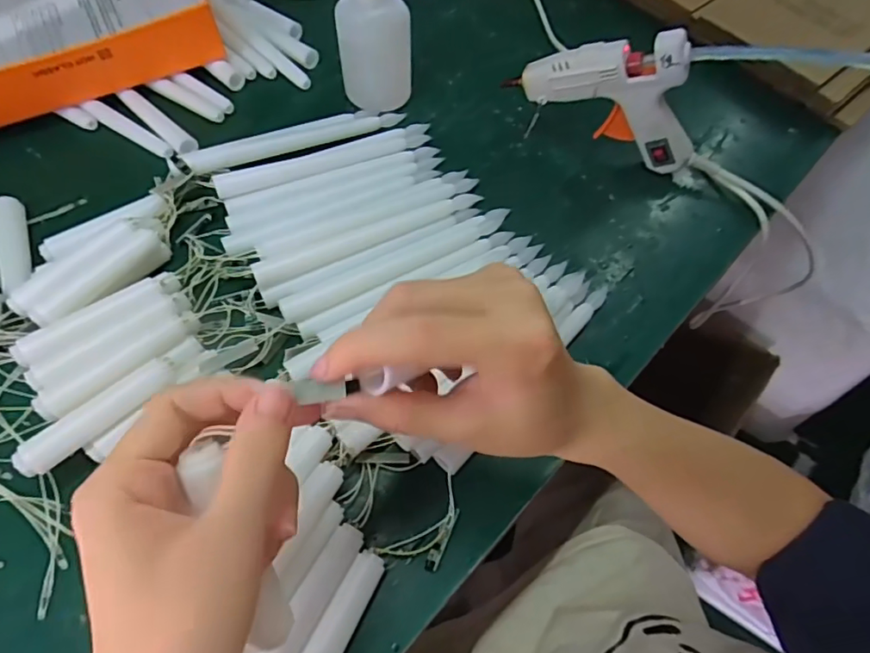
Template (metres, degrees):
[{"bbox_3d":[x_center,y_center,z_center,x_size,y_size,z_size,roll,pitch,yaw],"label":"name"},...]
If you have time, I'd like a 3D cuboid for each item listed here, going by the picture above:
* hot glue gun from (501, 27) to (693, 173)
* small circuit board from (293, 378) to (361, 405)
[{"bbox_3d":[0.124,-0.172,0.405,0.150,0.103,0.042,36,68,16],"label":"hot glue gun"},{"bbox_3d":[-0.038,0.022,0.189,0.022,0.005,0.007,-4,58,-12],"label":"small circuit board"}]

